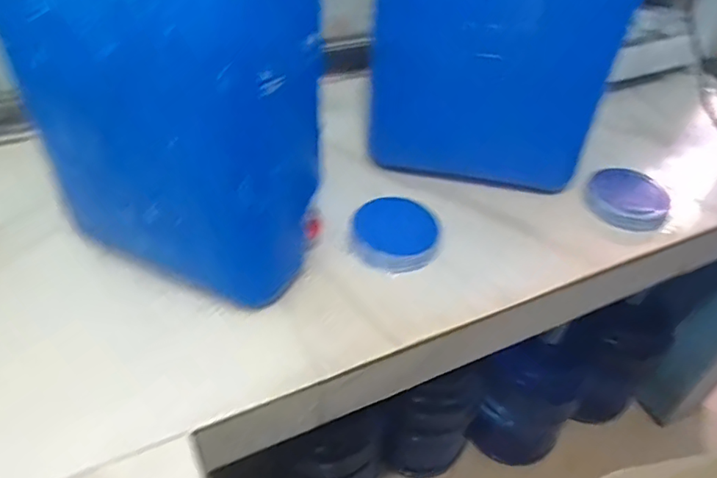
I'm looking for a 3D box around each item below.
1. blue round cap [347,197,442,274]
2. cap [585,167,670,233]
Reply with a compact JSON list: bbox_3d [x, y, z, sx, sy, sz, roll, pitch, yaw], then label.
[{"bbox_3d":[0.051,-0.010,0.740,0.114,0.027,0.110,2,43,-2],"label":"blue round cap"},{"bbox_3d":[0.393,-0.063,0.801,0.106,0.030,0.102,2,43,-2],"label":"cap"}]

